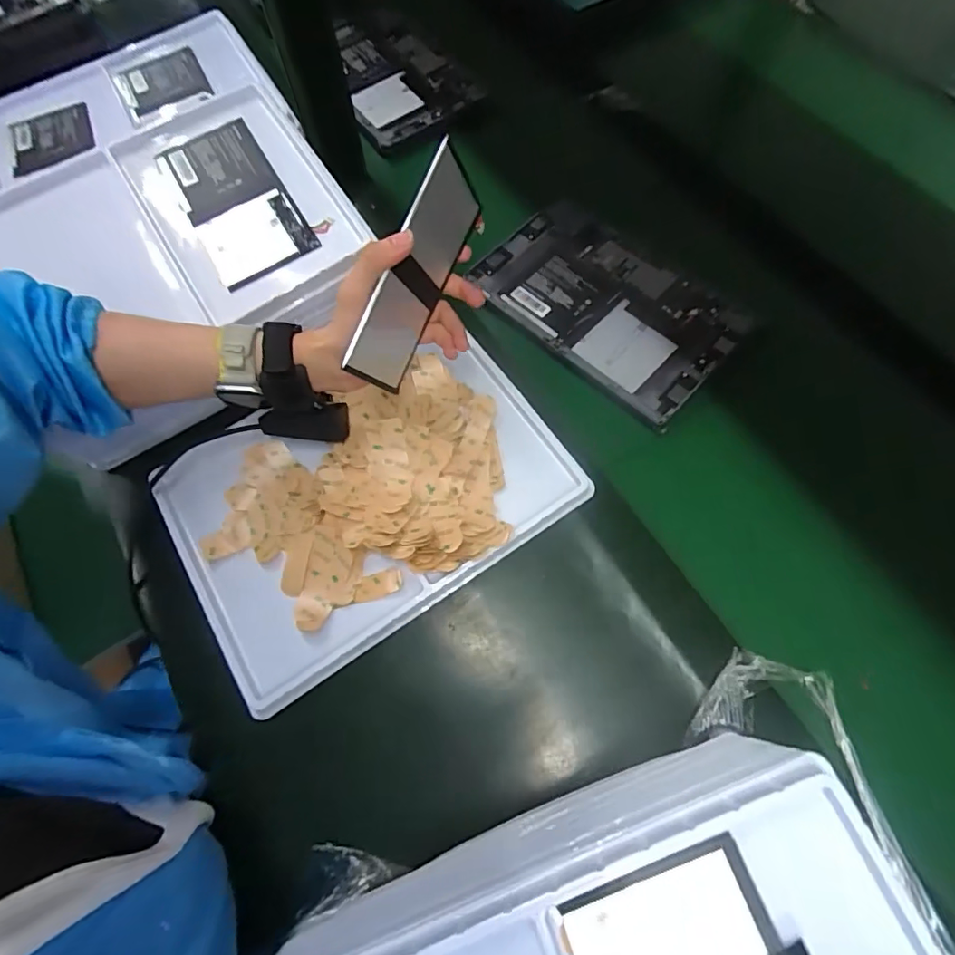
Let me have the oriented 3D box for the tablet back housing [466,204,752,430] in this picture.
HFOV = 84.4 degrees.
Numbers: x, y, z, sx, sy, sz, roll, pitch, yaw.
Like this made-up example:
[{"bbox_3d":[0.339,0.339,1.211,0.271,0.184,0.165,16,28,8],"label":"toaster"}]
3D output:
[{"bbox_3d":[0.129,-0.178,0.522,0.245,0.013,0.155,43,75,14],"label":"tablet back housing"}]

